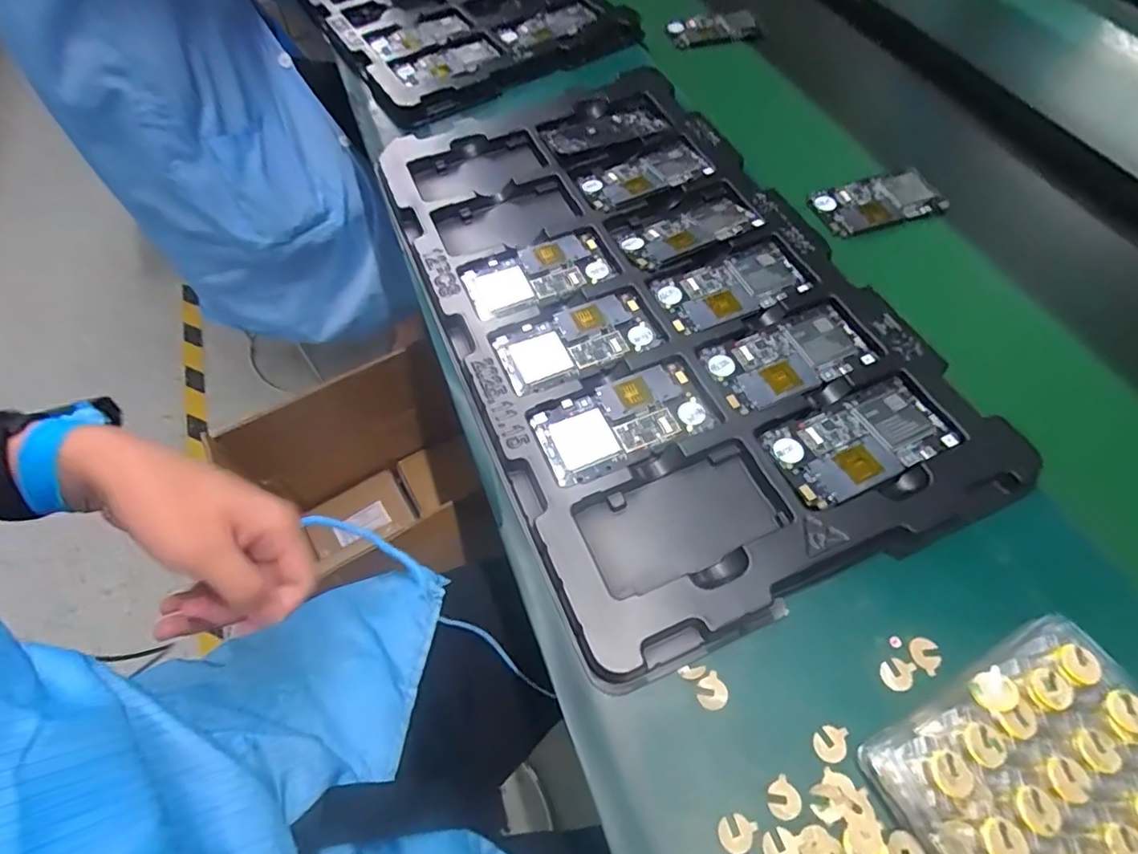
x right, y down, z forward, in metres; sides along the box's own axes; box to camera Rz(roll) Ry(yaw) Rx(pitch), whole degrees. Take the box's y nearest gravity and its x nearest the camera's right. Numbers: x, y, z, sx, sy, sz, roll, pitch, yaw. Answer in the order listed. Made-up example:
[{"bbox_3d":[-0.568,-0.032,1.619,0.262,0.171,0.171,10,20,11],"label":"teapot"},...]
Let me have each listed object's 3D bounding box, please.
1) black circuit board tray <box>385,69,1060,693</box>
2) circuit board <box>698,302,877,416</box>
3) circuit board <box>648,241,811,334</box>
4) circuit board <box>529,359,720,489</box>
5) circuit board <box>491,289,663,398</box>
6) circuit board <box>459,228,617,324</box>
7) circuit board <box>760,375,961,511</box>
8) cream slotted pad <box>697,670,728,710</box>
[{"bbox_3d":[0.055,-0.125,0.492,0.332,0.033,0.561,-19,61,-12],"label":"black circuit board tray"},{"bbox_3d":[0.169,-0.054,0.448,0.118,0.006,0.067,-22,56,-4],"label":"circuit board"},{"bbox_3d":[0.138,-0.119,0.489,0.121,0.008,0.065,-18,60,-10],"label":"circuit board"},{"bbox_3d":[0.040,-0.004,0.428,0.126,0.006,0.067,-21,61,-12],"label":"circuit board"},{"bbox_3d":[0.006,-0.071,0.470,0.126,0.005,0.068,-21,61,-12],"label":"circuit board"},{"bbox_3d":[-0.028,-0.137,0.506,0.127,0.009,0.068,-22,61,-12],"label":"circuit board"},{"bbox_3d":[0.205,0.009,0.402,0.123,0.007,0.064,-20,61,-12],"label":"circuit board"},{"bbox_3d":[0.085,0.157,0.340,0.018,0.004,0.018,-28,62,-16],"label":"cream slotted pad"}]

